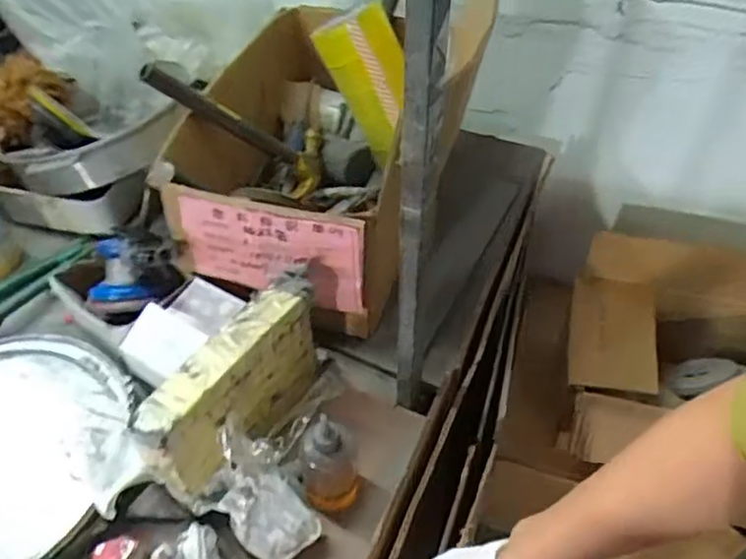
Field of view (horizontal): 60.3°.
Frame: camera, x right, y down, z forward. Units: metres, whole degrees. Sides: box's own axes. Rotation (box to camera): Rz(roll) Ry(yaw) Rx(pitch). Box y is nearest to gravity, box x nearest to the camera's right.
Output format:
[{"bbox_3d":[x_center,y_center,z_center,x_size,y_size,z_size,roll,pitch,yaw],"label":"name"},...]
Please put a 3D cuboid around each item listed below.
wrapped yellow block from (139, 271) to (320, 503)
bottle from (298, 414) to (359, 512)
[{"bbox_3d":[-0.137,0.118,0.699,0.058,0.169,0.250,23,52,20],"label":"wrapped yellow block"},{"bbox_3d":[-0.048,0.184,0.666,0.060,0.136,0.062,-9,49,-7],"label":"bottle"}]

